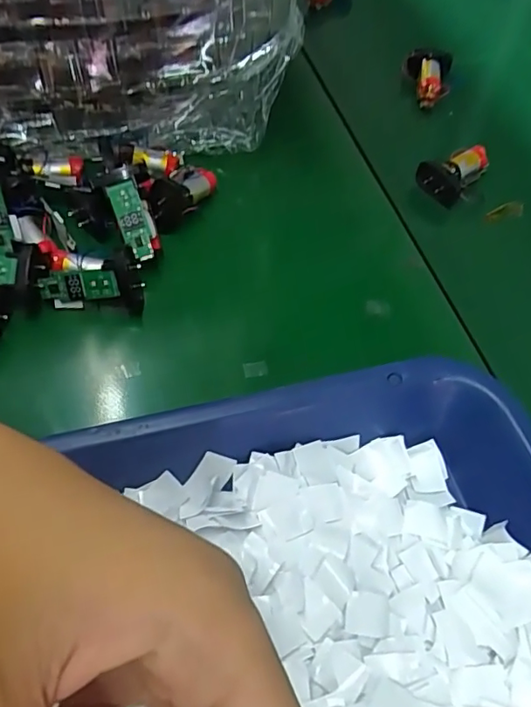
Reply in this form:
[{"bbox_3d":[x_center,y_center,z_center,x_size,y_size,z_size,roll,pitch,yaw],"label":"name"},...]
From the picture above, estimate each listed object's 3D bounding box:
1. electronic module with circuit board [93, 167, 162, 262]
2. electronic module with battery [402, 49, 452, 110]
[{"bbox_3d":[-0.074,-0.076,0.296,0.020,0.008,0.050,-26,94,-16],"label":"electronic module with circuit board"},{"bbox_3d":[0.124,-0.213,0.419,0.035,0.022,0.051,12,59,5],"label":"electronic module with battery"}]

